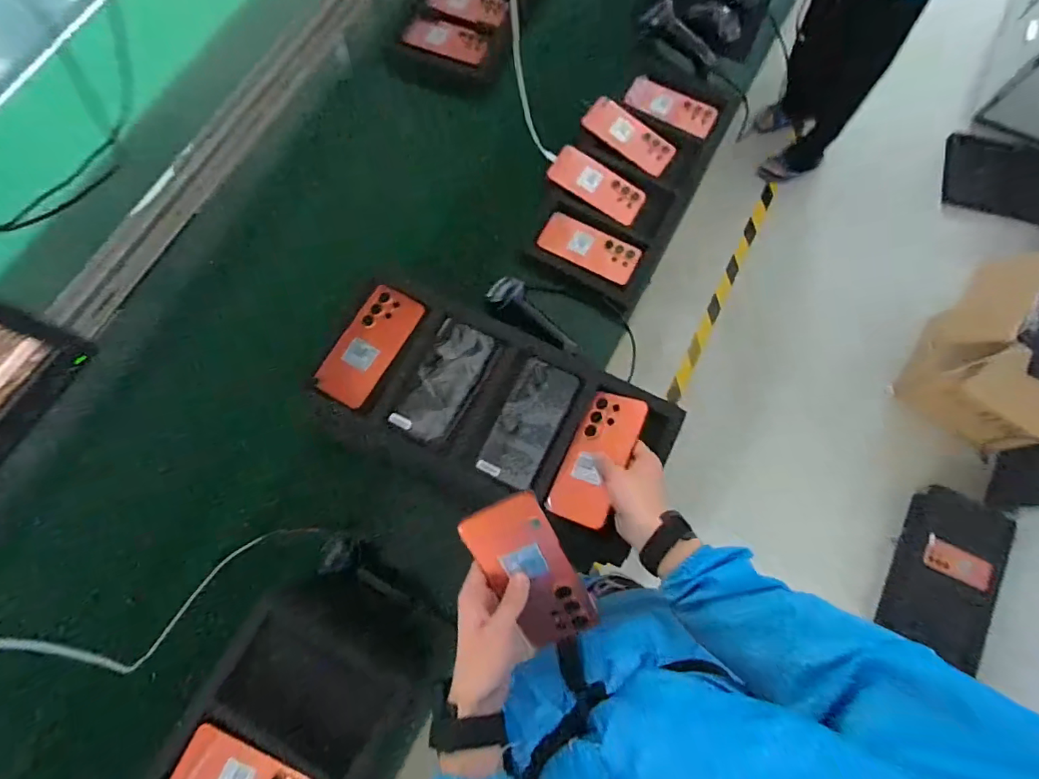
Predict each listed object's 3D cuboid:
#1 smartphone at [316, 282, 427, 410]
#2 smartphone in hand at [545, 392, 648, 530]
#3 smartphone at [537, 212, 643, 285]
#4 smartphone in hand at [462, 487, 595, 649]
[{"bbox_3d":[-0.212,-0.063,0.697,0.077,0.010,0.176,28,77,9],"label":"smartphone"},{"bbox_3d":[0.099,0.084,0.625,0.078,0.009,0.172,16,70,28],"label":"smartphone in hand"},{"bbox_3d":[0.126,-0.255,0.894,0.179,0.006,0.075,28,88,11],"label":"smartphone"},{"bbox_3d":[0.014,0.180,0.486,0.078,0.015,0.167,-28,103,2],"label":"smartphone in hand"}]

